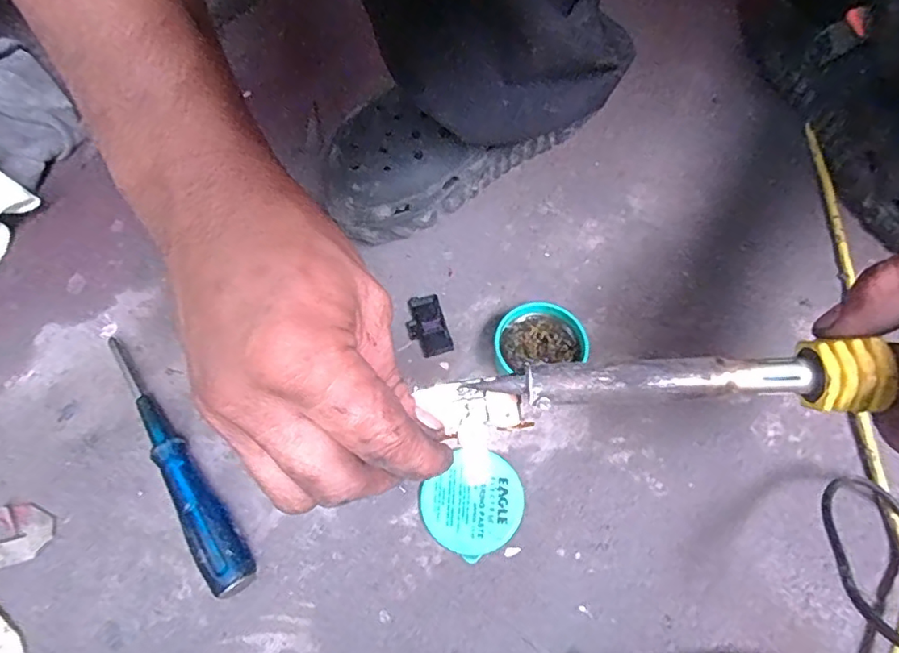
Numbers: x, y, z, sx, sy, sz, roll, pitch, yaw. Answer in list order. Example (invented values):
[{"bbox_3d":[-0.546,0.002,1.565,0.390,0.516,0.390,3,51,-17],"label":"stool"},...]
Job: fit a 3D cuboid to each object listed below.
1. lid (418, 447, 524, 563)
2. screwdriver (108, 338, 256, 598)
[{"bbox_3d":[0.015,0.110,0.350,0.061,0.010,0.057,0,65,1],"label":"lid"},{"bbox_3d":[-0.177,0.081,0.363,0.025,0.029,0.193,-31,69,-13],"label":"screwdriver"}]

